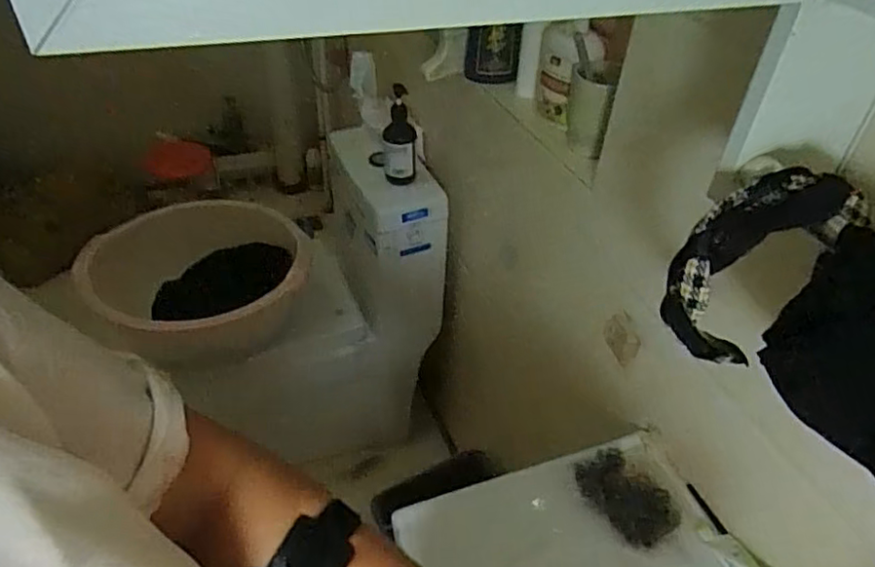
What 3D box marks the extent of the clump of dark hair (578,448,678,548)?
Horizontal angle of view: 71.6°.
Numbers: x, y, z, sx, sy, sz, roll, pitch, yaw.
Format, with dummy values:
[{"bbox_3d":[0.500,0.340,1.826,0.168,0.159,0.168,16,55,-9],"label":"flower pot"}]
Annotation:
[{"bbox_3d":[0.202,0.229,0.660,0.065,0.034,0.112,-22,47,-26],"label":"clump of dark hair"}]

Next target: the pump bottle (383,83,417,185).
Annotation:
[{"bbox_3d":[-0.069,-0.260,1.116,0.063,0.201,0.054,4,41,1],"label":"pump bottle"}]

